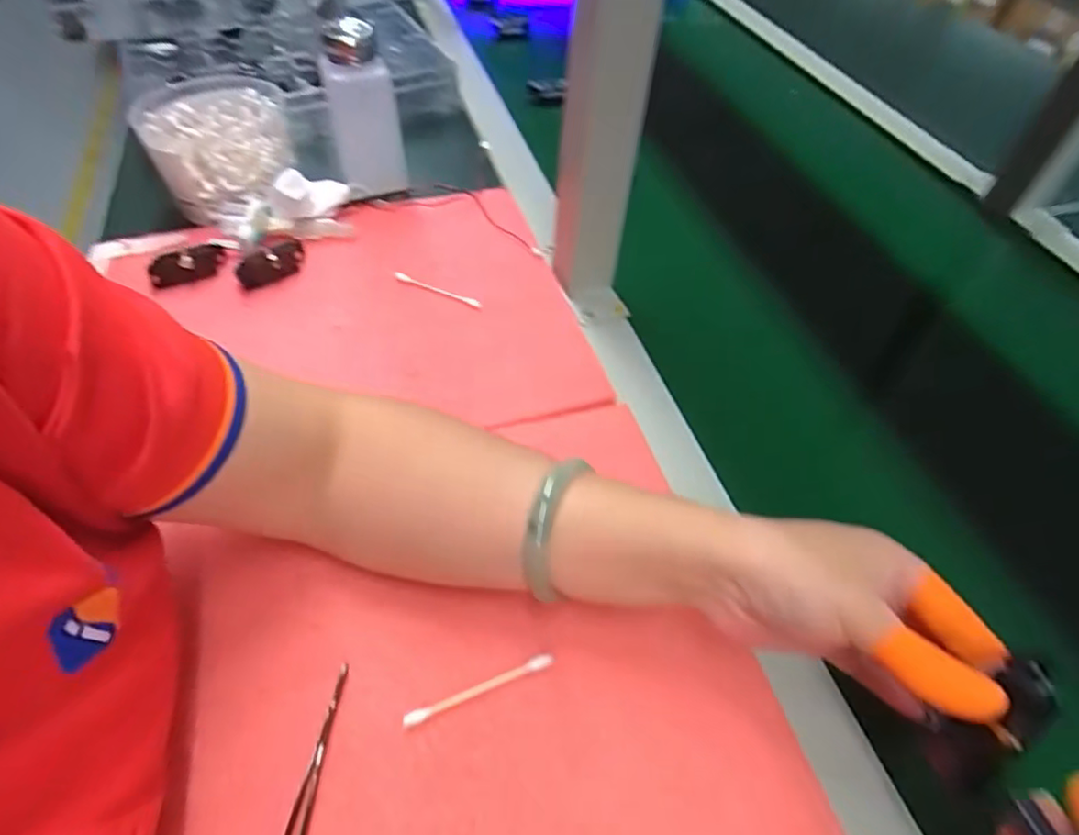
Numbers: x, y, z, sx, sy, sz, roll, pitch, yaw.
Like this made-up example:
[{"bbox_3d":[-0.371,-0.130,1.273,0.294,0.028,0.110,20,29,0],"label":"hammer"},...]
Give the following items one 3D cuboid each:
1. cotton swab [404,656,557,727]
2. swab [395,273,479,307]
[{"bbox_3d":[-0.028,0.127,0.285,0.073,0.004,0.006,-17,54,-16],"label":"cotton swab"},{"bbox_3d":[-0.078,-0.097,0.463,0.075,0.005,0.007,21,53,14],"label":"swab"}]

